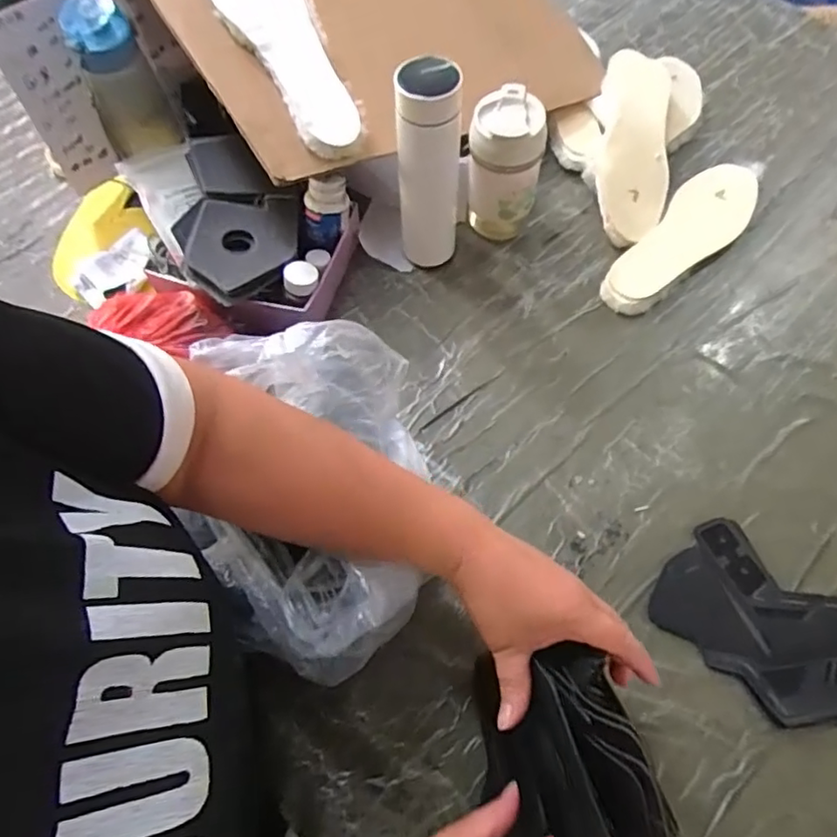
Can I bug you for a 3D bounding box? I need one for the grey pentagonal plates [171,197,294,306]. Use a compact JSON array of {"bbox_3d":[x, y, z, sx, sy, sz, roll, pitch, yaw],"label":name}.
[{"bbox_3d":[-0.192,-0.190,0.668,0.137,0.038,0.128,-22,66,-8],"label":"grey pentagonal plates"}]

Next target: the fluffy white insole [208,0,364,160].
[{"bbox_3d":[-0.137,-0.387,0.627,0.086,0.023,0.252,-31,88,-11],"label":"fluffy white insole"}]

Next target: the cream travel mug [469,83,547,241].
[{"bbox_3d":[0.099,-0.290,0.715,0.082,0.160,0.083,0,65,2],"label":"cream travel mug"}]

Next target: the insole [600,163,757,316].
[{"bbox_3d":[0.322,-0.218,0.735,0.082,0.024,0.261,40,72,18],"label":"insole"}]

